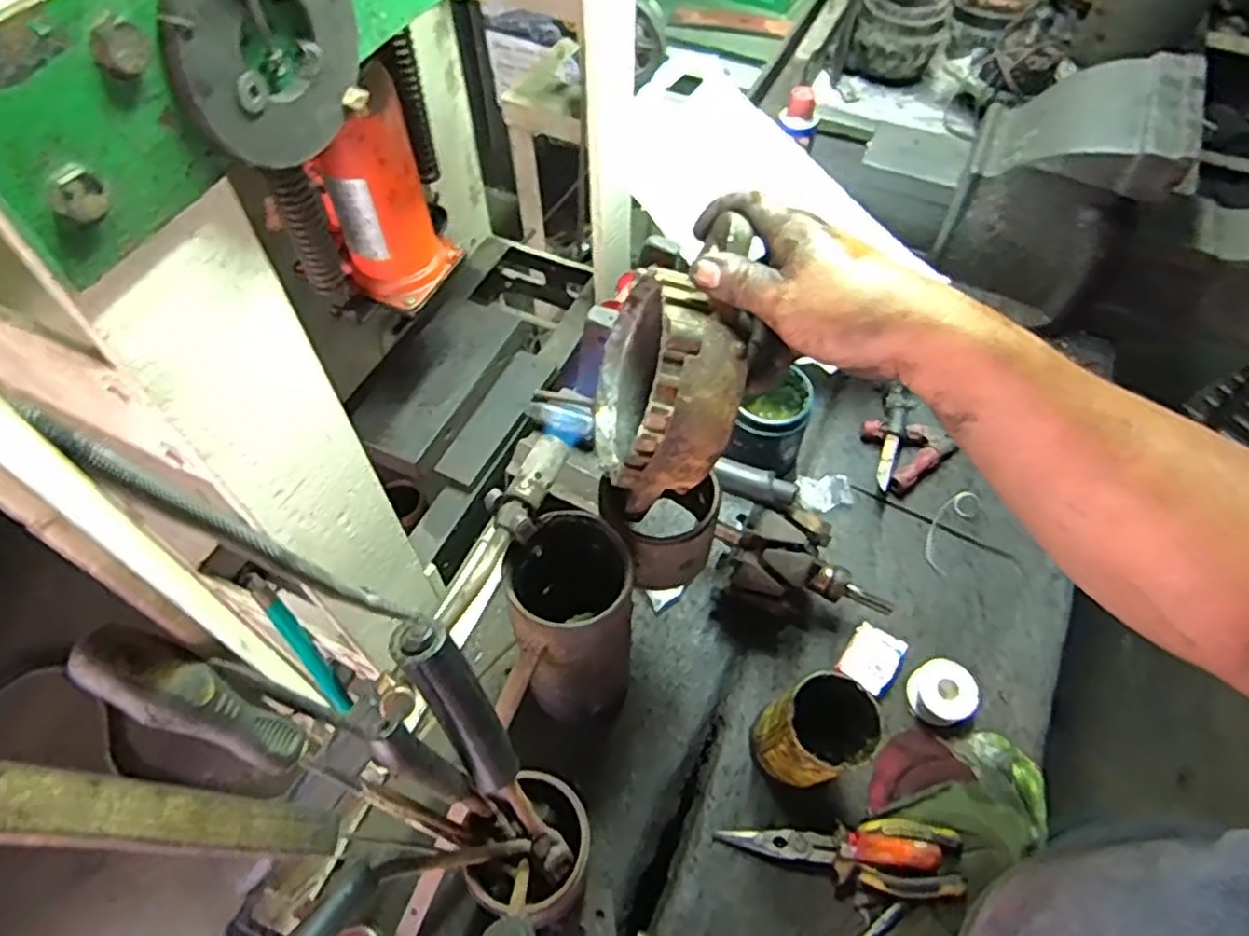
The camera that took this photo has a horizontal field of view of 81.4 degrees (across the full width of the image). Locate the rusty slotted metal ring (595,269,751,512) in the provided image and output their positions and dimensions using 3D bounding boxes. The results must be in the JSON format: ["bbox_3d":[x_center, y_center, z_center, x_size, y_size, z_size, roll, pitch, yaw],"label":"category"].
[{"bbox_3d":[0.023,-0.046,0.489,0.063,0.158,0.144,7,16,-12],"label":"rusty slotted metal ring"}]

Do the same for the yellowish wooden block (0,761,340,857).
[{"bbox_3d":[-0.167,0.133,0.273,0.021,0.149,0.023,-19,55,16],"label":"yellowish wooden block"}]

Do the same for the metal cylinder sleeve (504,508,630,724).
[{"bbox_3d":[-0.038,0.127,0.572,0.083,0.214,0.090,0,57,0],"label":"metal cylinder sleeve"}]

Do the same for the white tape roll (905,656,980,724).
[{"bbox_3d":[0.291,0.206,0.665,0.051,0.032,0.054,0,57,0],"label":"white tape roll"}]

